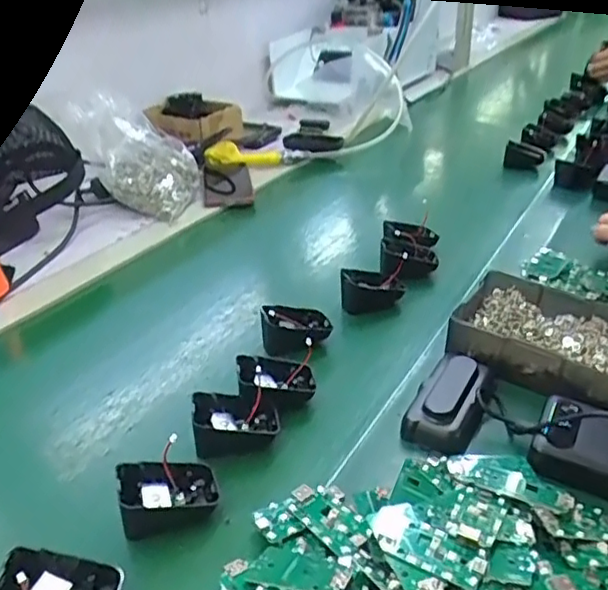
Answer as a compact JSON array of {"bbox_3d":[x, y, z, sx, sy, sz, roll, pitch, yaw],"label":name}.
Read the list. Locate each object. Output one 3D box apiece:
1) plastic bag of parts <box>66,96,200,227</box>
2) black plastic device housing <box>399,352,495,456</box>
[{"bbox_3d":[-0.241,-0.218,0.936,0.190,0.143,0.119,21,37,33],"label":"plastic bag of parts"},{"bbox_3d":[0.125,0.081,0.514,0.054,0.033,0.107,15,33,25],"label":"black plastic device housing"}]

